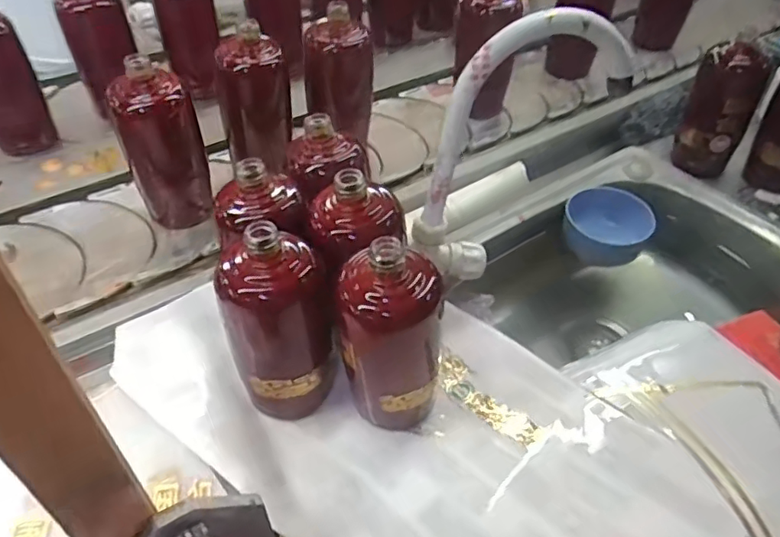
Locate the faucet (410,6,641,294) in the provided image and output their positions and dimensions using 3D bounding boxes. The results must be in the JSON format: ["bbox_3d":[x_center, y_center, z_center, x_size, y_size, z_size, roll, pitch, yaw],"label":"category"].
[{"bbox_3d":[0.122,-0.108,0.556,0.208,0.254,0.051,-18,49,-19],"label":"faucet"}]

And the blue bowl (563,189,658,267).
[{"bbox_3d":[0.276,-0.052,0.759,0.105,0.064,0.108,1,46,-1],"label":"blue bowl"}]

